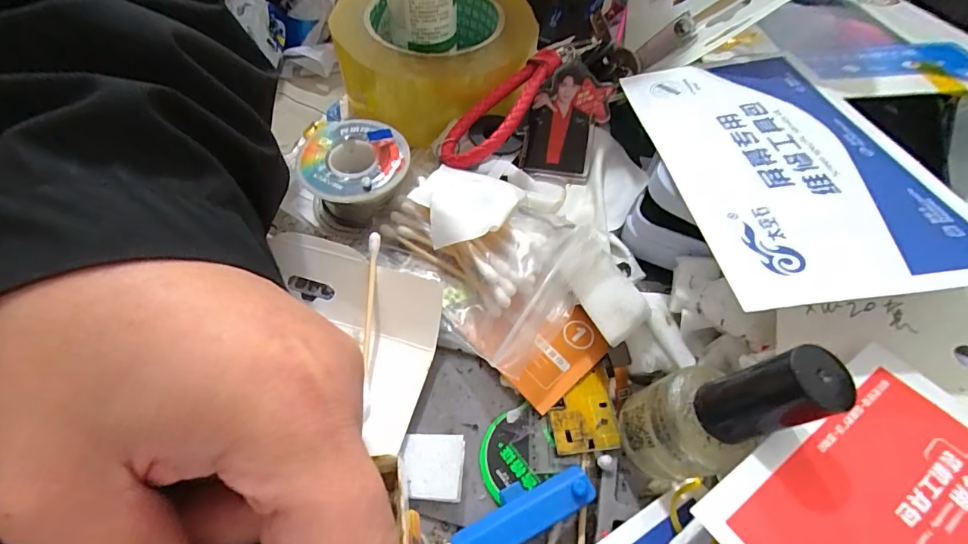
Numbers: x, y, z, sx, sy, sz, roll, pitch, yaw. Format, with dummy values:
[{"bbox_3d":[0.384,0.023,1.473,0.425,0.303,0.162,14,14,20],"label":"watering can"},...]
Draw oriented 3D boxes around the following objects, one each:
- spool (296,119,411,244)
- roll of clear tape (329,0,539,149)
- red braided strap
[{"bbox_3d":[-0.064,-0.048,0.221,0.049,0.035,0.052,1,58,-2],"label":"spool"},{"bbox_3d":[-0.030,-0.138,0.271,0.119,0.063,0.123,1,58,-2],"label":"roll of clear tape"},{"bbox_3d":[0.008,-0.088,0.231,0.036,0.010,0.088,10,60,35],"label":"red braided strap"}]

